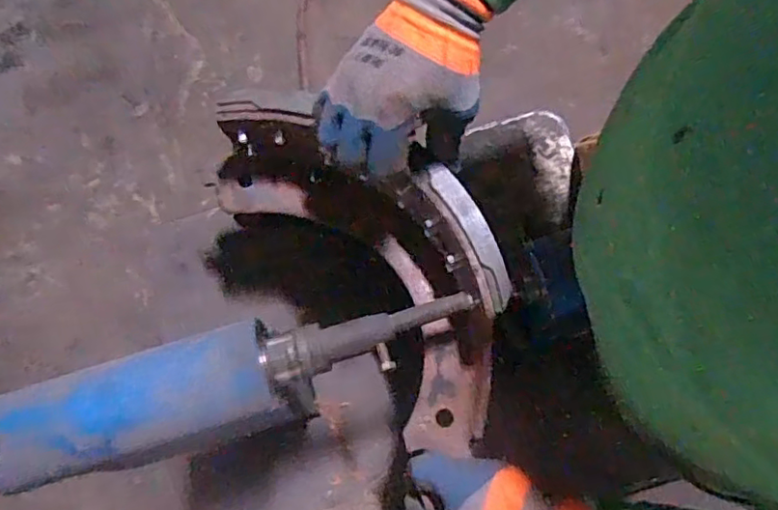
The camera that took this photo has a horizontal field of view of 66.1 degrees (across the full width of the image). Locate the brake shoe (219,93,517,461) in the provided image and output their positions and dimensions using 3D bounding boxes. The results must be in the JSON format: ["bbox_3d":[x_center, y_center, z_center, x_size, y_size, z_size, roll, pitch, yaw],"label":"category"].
[{"bbox_3d":[-0.014,-0.007,0.490,0.149,0.079,0.325,-42,78,-8],"label":"brake shoe"}]

